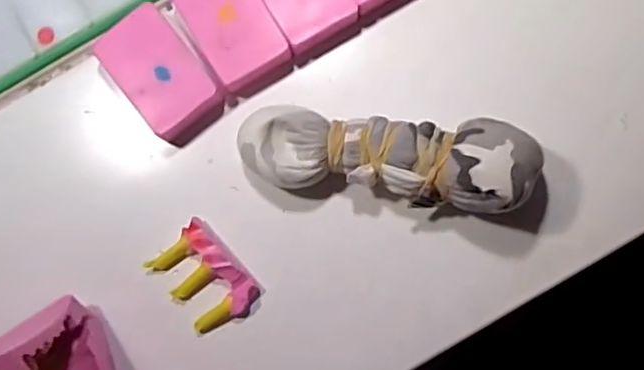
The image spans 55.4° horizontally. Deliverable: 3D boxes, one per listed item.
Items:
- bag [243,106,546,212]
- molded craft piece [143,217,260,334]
[{"bbox_3d":[0.033,-0.015,0.331,0.153,0.045,0.044,7,84,6],"label":"bag"},{"bbox_3d":[-0.067,0.054,0.350,0.041,0.016,0.059,-44,82,-1],"label":"molded craft piece"}]

